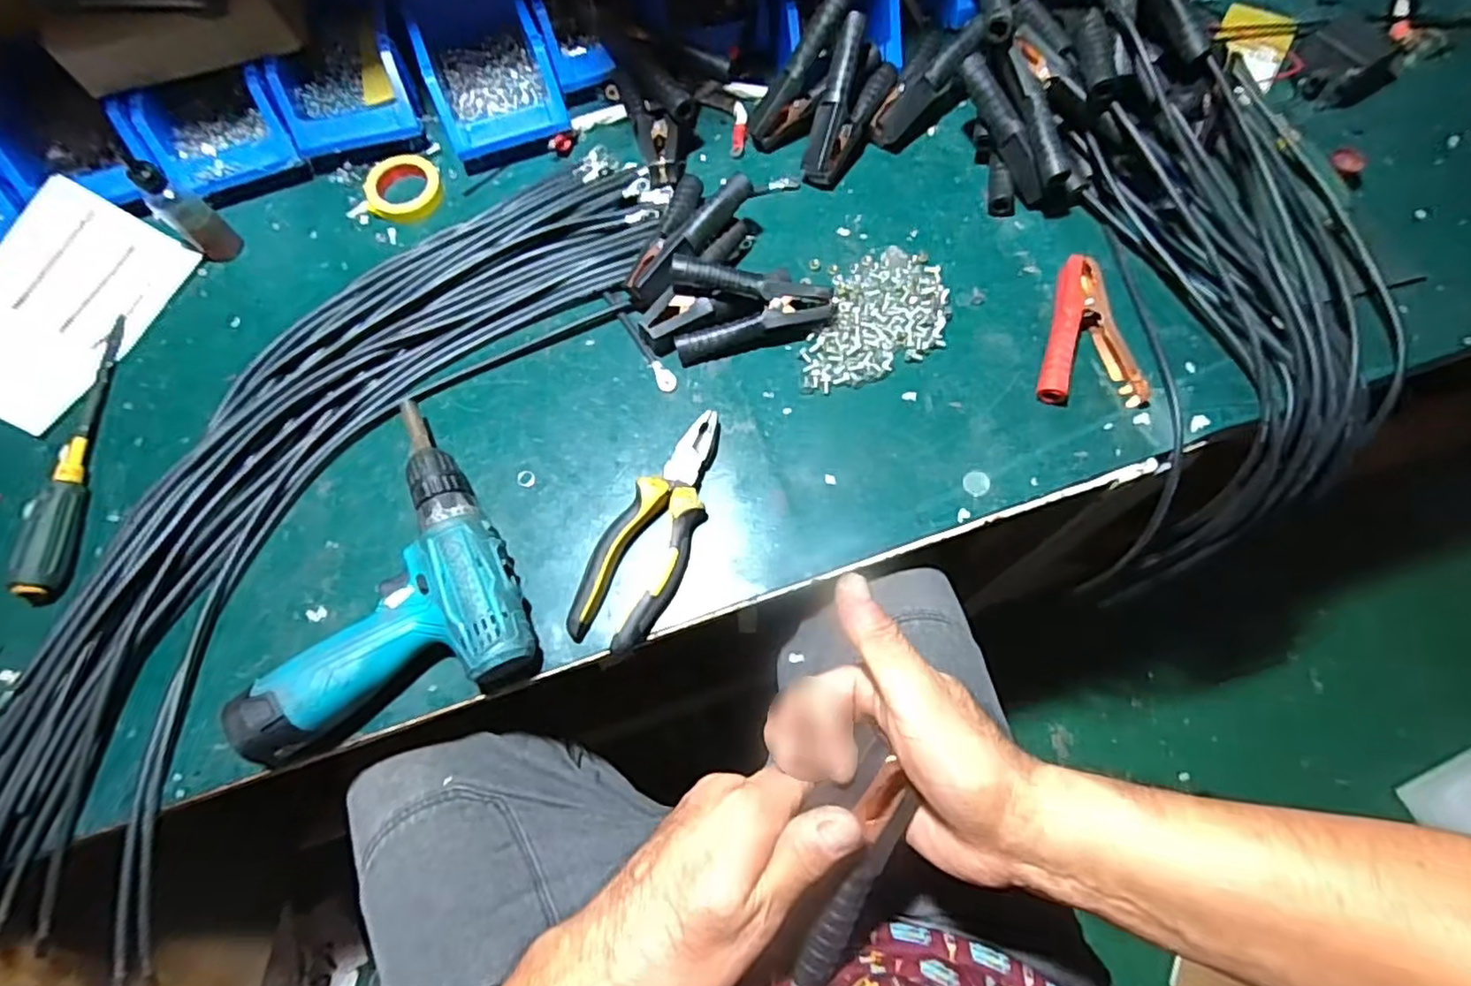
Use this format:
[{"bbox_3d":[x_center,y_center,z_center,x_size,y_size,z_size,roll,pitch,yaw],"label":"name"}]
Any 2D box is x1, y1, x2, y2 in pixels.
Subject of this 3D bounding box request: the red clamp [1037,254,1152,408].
[{"bbox_3d":[0.296,-0.139,0.560,0.087,0.023,0.134,0,69,1],"label":"red clamp"}]

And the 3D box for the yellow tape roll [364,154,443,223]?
[{"bbox_3d":[-0.321,-0.296,0.640,0.067,0.019,0.065,0,69,1],"label":"yellow tape roll"}]

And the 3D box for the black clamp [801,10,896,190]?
[{"bbox_3d":[0.106,-0.362,0.627,0.055,0.061,0.139,21,95,5],"label":"black clamp"}]

